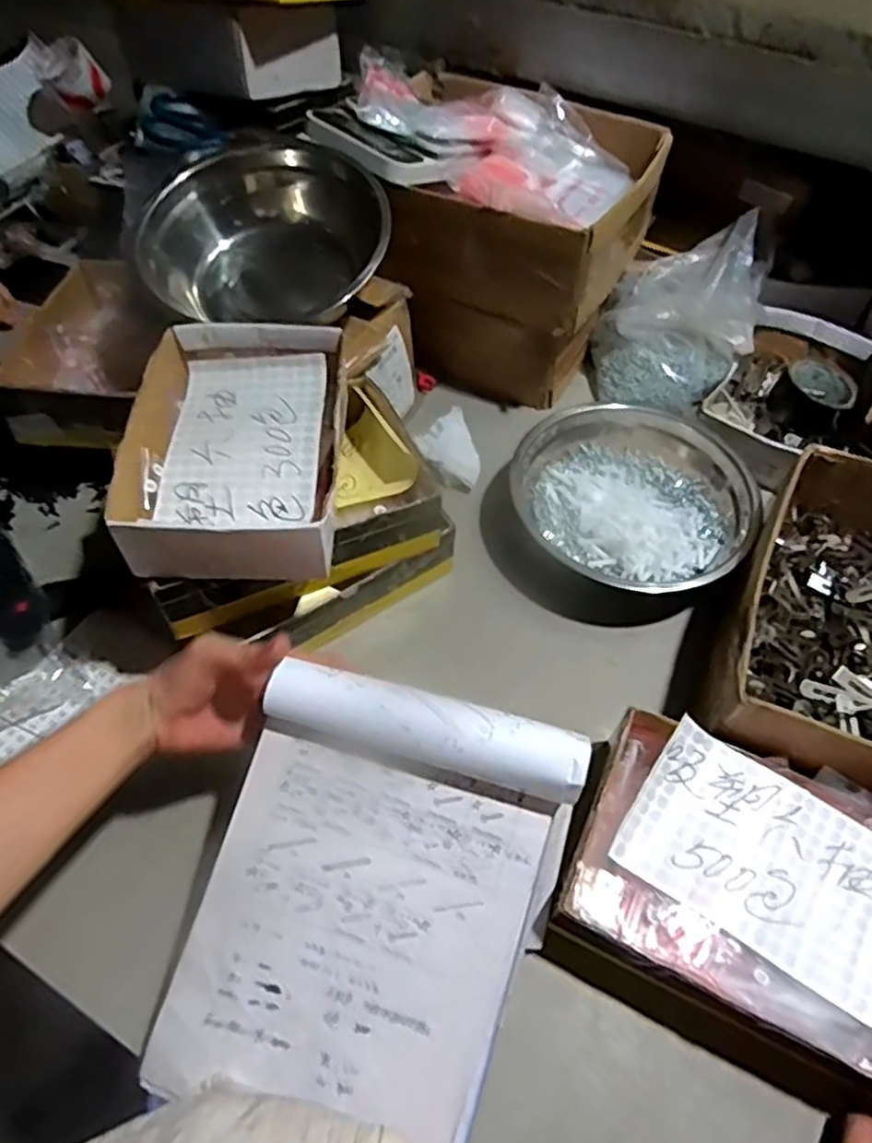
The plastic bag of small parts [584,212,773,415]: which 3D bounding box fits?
[{"bbox_3d":[0.297,-0.314,0.854,0.181,0.155,0.212,21,57,13],"label":"plastic bag of small parts"}]

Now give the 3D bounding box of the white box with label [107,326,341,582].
[{"bbox_3d":[-0.162,-0.105,0.585,0.167,0.068,0.237,-2,55,-3],"label":"white box with label"}]

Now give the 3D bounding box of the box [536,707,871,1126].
[{"bbox_3d":[0.230,0.238,0.519,0.245,0.084,0.183,22,58,14],"label":"box"}]

